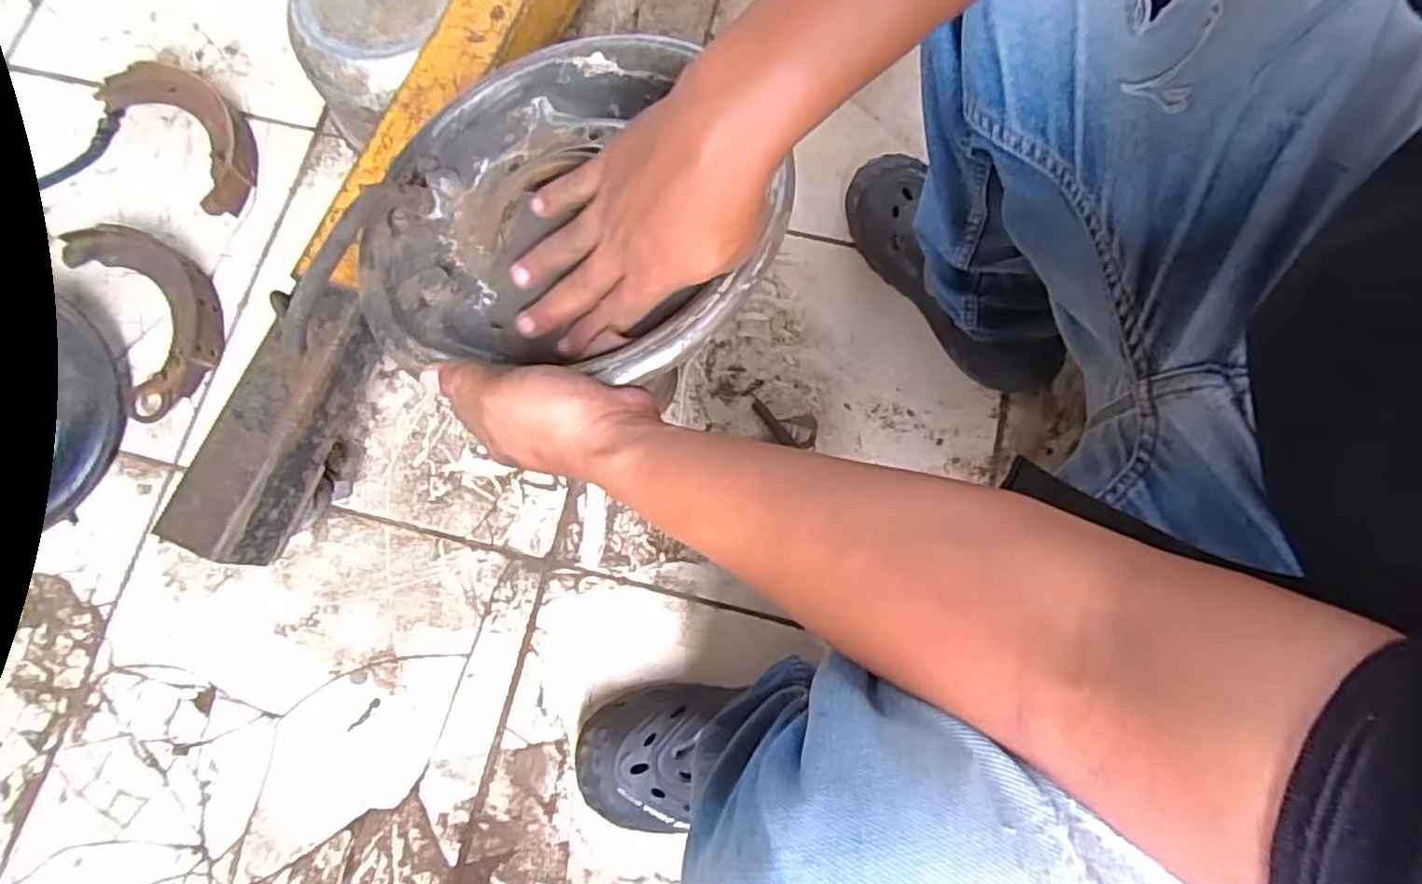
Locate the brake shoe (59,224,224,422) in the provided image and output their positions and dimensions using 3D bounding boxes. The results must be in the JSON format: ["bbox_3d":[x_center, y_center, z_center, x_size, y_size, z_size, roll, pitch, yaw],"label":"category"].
[{"bbox_3d":[-0.585,-0.140,0.709,0.115,0.032,0.216,-28,80,-7],"label":"brake shoe"}]

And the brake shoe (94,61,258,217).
[{"bbox_3d":[-0.581,-0.350,0.756,0.218,0.035,0.098,44,80,7],"label":"brake shoe"}]

